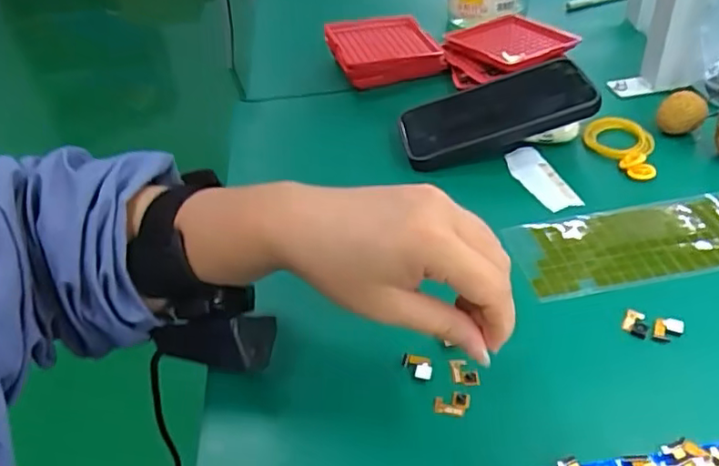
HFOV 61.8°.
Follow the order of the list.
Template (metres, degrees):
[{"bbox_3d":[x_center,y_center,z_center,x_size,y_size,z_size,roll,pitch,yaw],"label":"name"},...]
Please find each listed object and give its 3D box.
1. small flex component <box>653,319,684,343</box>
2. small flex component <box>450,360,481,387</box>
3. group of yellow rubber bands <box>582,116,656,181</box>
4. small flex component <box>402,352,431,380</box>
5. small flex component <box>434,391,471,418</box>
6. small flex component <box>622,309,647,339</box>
[{"bbox_3d":[0.183,0.058,0.356,0.015,0.006,0.017,20,47,28],"label":"small flex component"},{"bbox_3d":[0.060,0.080,0.343,0.014,0.004,0.017,-6,40,0],"label":"small flex component"},{"bbox_3d":[0.216,-0.073,0.500,0.055,0.013,0.071,8,42,17],"label":"group of yellow rubber bands"},{"bbox_3d":[0.033,0.076,0.343,0.018,0.005,0.013,7,42,16],"label":"small flex component"},{"bbox_3d":[0.051,0.093,0.329,0.018,0.004,0.015,5,42,14],"label":"small flex component"},{"bbox_3d":[0.167,0.055,0.363,0.013,0.005,0.017,16,45,24],"label":"small flex component"}]

